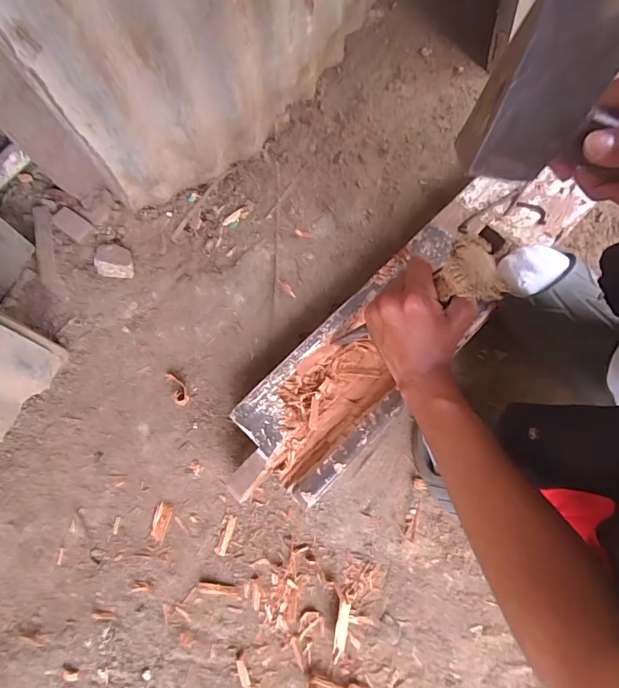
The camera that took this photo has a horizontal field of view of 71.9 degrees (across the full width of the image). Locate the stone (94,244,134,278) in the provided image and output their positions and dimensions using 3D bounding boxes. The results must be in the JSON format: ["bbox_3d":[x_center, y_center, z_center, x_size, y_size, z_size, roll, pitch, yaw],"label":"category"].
[{"bbox_3d":[-0.275,-0.118,0.603,0.049,0.023,0.052,-6,72,-4],"label":"stone"}]

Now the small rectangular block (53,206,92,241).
[{"bbox_3d":[-0.348,-0.177,0.627,0.051,0.007,0.030,38,84,-6],"label":"small rectangular block"}]

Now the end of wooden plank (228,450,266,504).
[{"bbox_3d":[-0.066,0.141,0.461,0.025,0.007,0.052,35,74,9],"label":"end of wooden plank"}]

